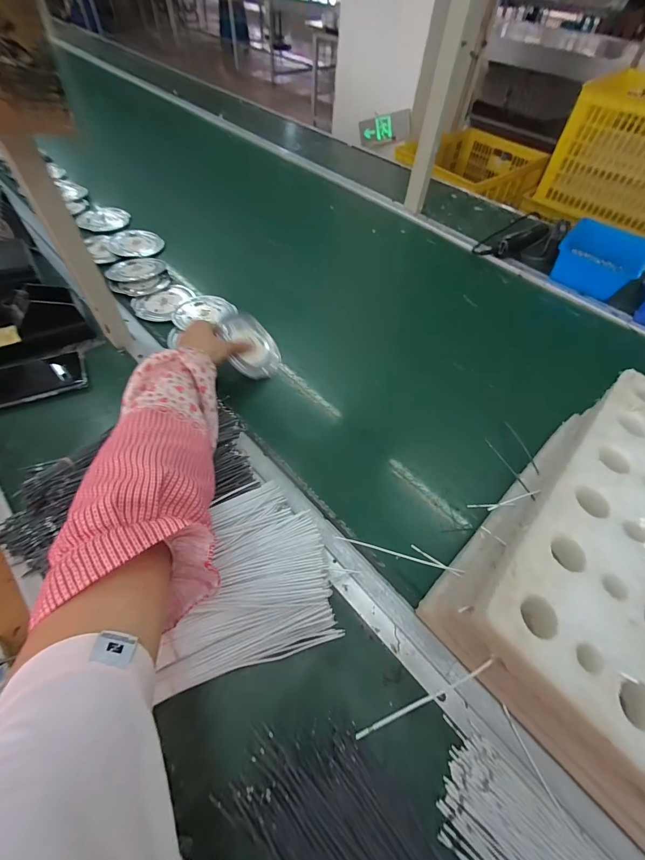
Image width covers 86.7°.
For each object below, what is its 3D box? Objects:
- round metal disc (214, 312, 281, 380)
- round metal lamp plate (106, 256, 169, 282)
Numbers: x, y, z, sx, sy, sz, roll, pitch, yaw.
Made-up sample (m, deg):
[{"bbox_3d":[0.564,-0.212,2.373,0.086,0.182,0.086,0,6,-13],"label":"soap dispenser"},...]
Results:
[{"bbox_3d":[-0.109,-0.132,0.530,0.090,0.009,0.106,-19,88,-44],"label":"round metal disc"},{"bbox_3d":[-0.370,-0.326,0.683,0.105,0.009,0.087,-6,55,-9],"label":"round metal lamp plate"}]

